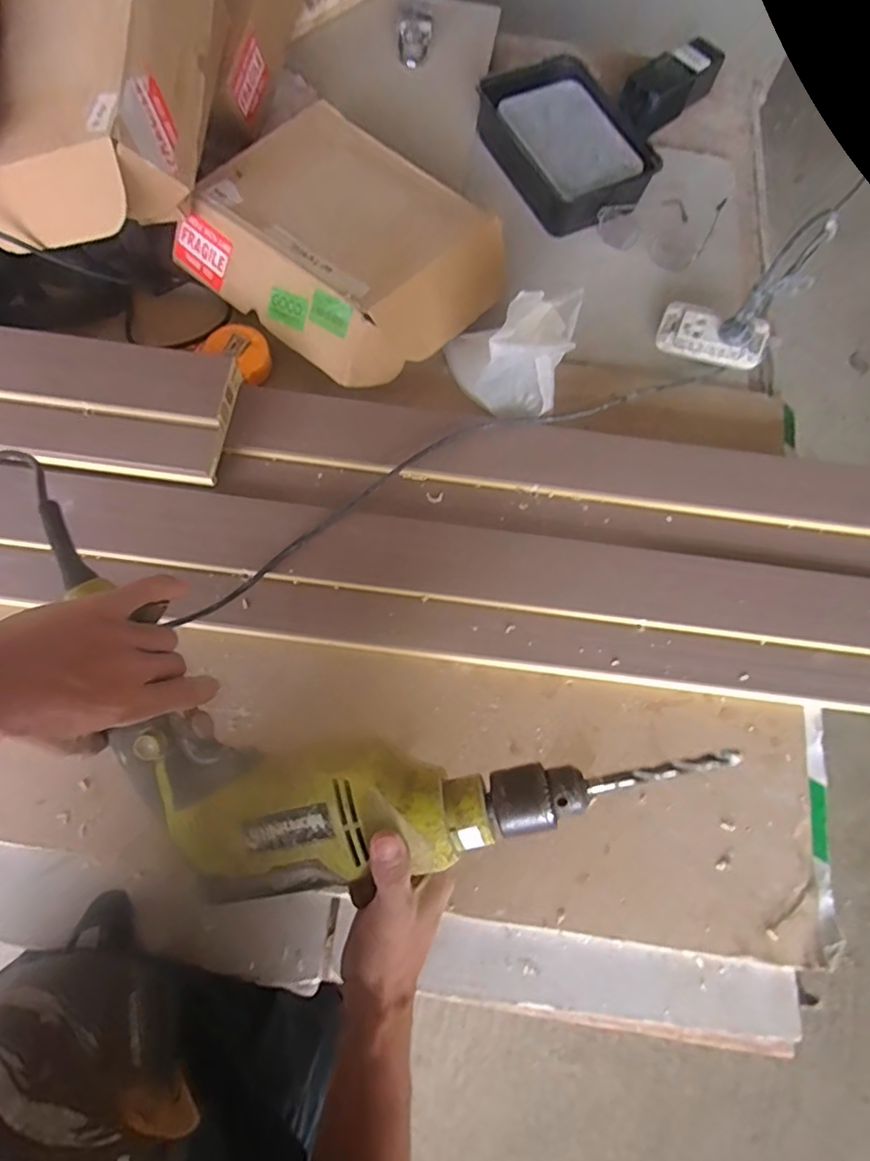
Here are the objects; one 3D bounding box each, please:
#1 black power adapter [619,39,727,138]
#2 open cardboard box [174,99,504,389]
[{"bbox_3d":[0.328,-0.689,0.778,0.159,0.055,0.063,-42,77,-15],"label":"black power adapter"},{"bbox_3d":[-0.096,-0.355,0.590,0.301,0.066,0.242,41,73,11],"label":"open cardboard box"}]

